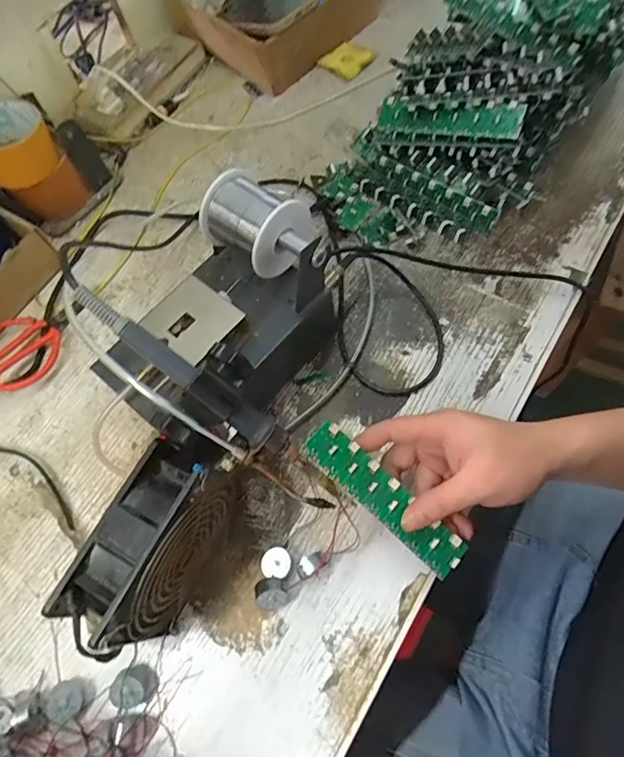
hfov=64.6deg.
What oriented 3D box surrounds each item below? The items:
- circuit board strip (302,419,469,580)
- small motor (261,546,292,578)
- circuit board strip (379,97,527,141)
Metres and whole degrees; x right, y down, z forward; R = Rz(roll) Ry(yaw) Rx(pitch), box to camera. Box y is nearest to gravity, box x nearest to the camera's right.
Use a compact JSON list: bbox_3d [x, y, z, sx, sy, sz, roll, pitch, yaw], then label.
[{"bbox_3d":[0.053,0.087,0.361,0.136,0.005,0.030,42,83,6],"label":"circuit board strip"},{"bbox_3d":[-0.027,0.146,0.391,0.023,0.018,0.022,-2,66,4],"label":"small motor"},{"bbox_3d":[0.132,-0.253,0.482,0.143,0.016,0.031,17,107,23],"label":"circuit board strip"}]

